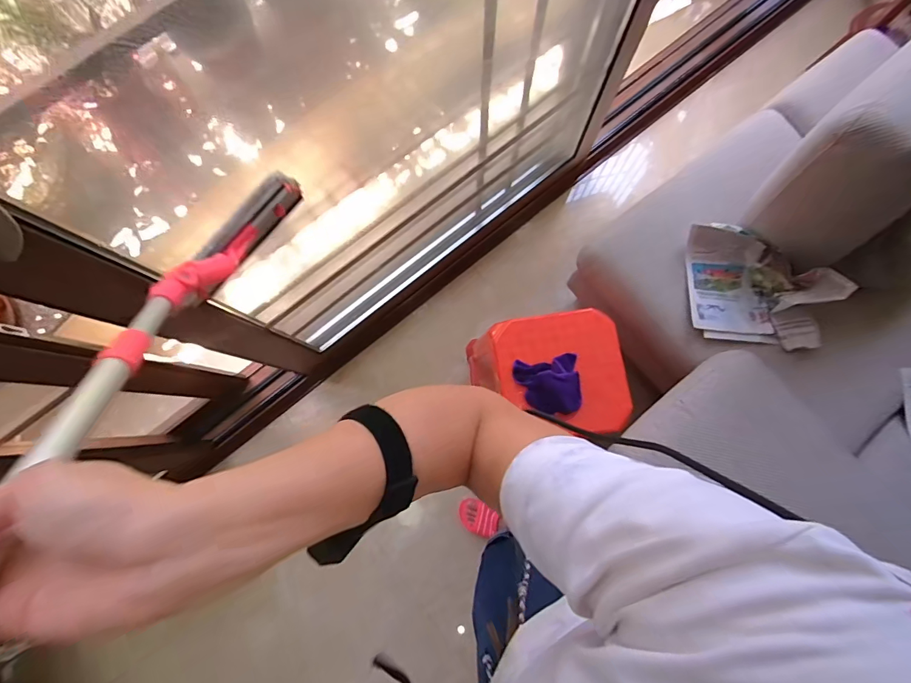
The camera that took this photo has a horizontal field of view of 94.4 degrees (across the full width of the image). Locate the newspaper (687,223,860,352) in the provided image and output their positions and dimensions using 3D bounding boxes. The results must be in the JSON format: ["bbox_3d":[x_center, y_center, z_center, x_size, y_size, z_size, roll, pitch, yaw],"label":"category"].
[{"bbox_3d":[0.639,-0.125,0.892,0.225,0.154,0.257,1,80,1],"label":"newspaper"}]

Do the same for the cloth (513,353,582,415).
[{"bbox_3d":[0.198,0.089,0.868,0.133,0.046,0.117,-8,80,-1],"label":"cloth"}]

